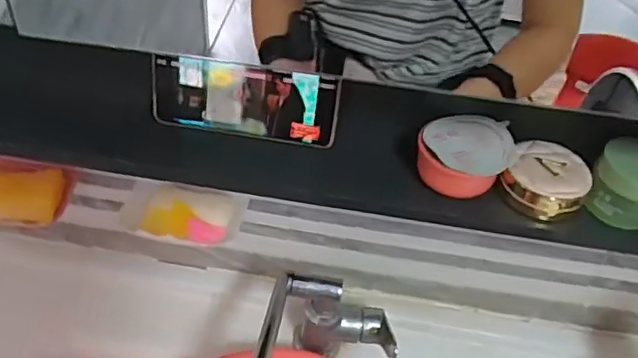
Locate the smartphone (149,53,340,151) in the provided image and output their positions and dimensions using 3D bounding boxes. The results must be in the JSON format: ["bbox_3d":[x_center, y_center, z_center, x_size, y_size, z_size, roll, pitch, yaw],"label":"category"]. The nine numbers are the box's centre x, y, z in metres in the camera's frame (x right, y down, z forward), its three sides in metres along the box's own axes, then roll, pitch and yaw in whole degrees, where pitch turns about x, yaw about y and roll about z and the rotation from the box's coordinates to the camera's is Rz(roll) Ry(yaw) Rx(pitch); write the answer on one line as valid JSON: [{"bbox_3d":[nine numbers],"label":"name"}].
[{"bbox_3d":[-0.067,-0.070,0.536,0.168,0.070,0.007,9,28,4],"label":"smartphone"}]

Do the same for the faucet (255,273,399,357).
[{"bbox_3d":[0.000,0.199,0.595,0.130,0.203,0.227,14,44,7],"label":"faucet"}]

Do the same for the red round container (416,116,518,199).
[{"bbox_3d":[0.126,-0.018,0.520,0.077,0.049,0.065,21,46,14],"label":"red round container"}]

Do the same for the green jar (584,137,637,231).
[{"bbox_3d":[0.266,0.003,0.505,0.061,0.053,0.059,4,44,-3],"label":"green jar"}]

